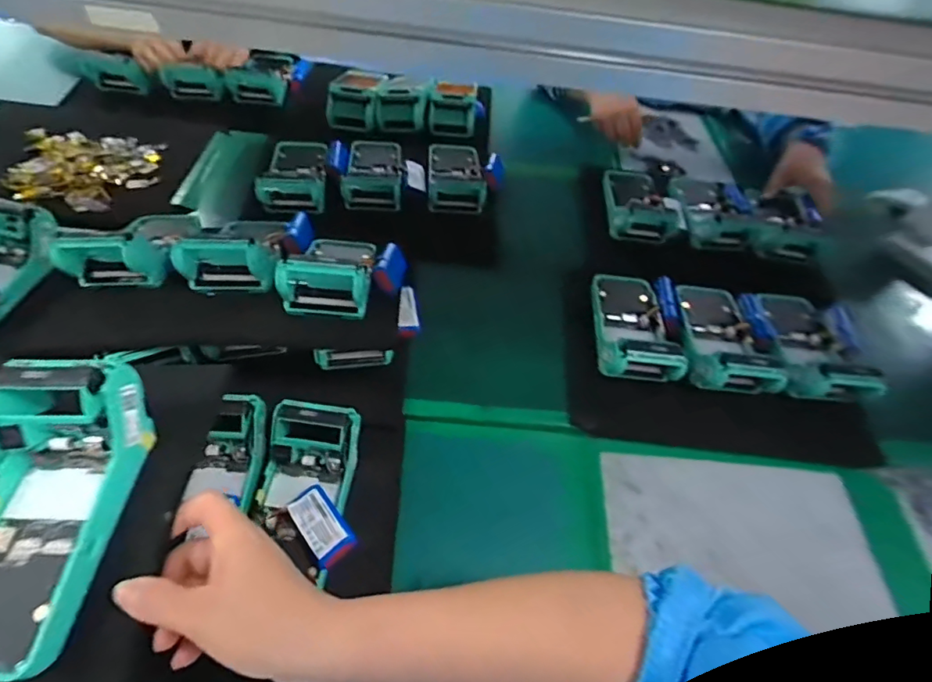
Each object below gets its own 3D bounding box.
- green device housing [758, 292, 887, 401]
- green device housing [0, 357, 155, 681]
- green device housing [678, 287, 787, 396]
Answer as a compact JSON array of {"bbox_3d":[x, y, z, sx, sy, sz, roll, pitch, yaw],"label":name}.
[{"bbox_3d":[0.404,-0.008,0.610,0.083,0.056,0.176,7,52,-1],"label":"green device housing"},{"bbox_3d":[-0.251,0.092,0.295,0.081,0.060,0.159,2,52,-4],"label":"green device housing"},{"bbox_3d":[0.299,-0.009,0.616,0.090,0.055,0.179,8,40,0],"label":"green device housing"}]

